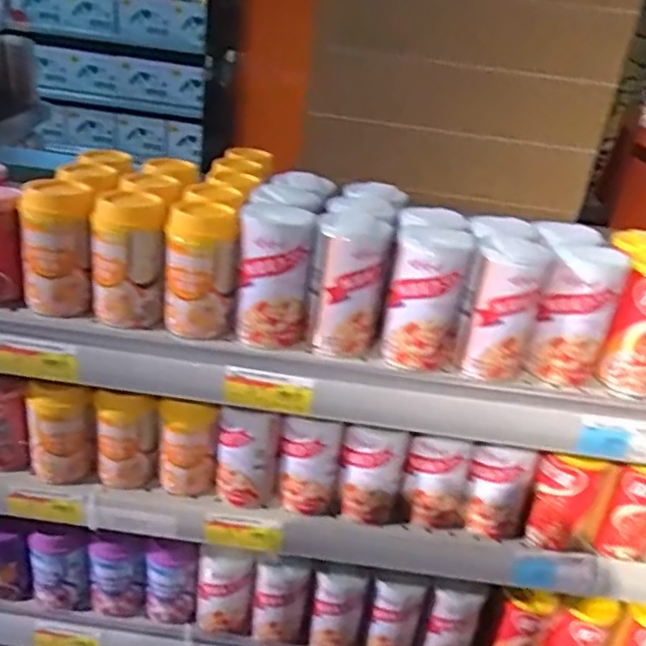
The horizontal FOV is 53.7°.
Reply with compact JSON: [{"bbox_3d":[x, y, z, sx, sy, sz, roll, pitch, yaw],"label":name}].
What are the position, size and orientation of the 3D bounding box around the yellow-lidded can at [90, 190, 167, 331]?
[{"bbox_3d":[-0.180,-0.060,0.593,0.059,0.111,0.072,-1,28,-16],"label":"yellow-lidded can"}]

